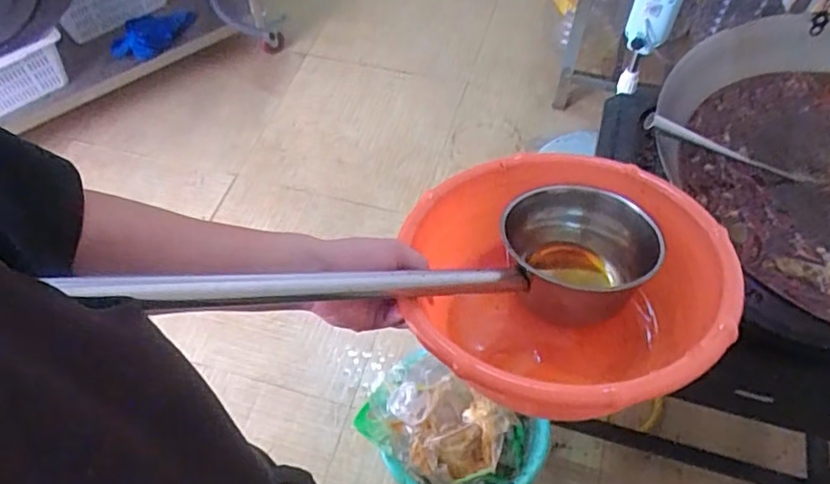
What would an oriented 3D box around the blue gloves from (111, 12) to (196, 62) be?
[{"bbox_3d":[-0.617,-0.486,1.424,0.304,0.094,0.029,-9,48,36],"label":"blue gloves"}]

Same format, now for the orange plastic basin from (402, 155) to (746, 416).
[{"bbox_3d":[0.124,0.041,0.567,0.278,0.145,0.260,0,56,1],"label":"orange plastic basin"}]

